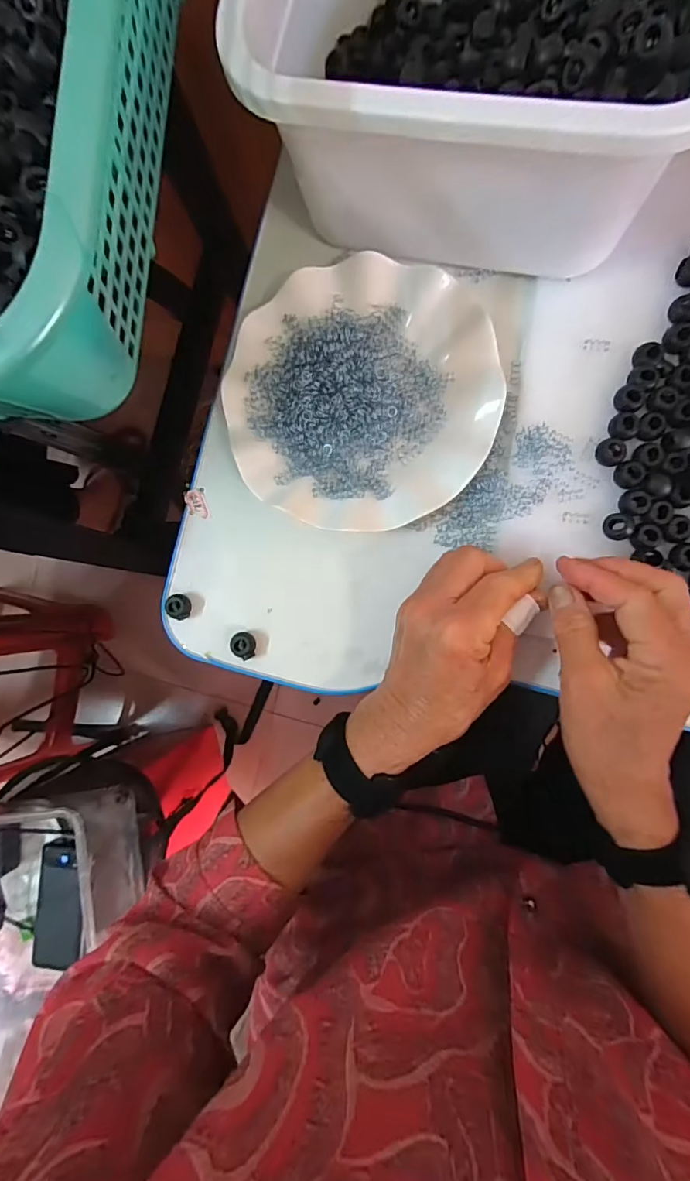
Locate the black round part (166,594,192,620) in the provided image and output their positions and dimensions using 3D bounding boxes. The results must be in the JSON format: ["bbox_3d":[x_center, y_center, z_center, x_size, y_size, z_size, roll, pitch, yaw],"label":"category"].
[{"bbox_3d":[-0.119,0.012,0.336,0.014,0.010,0.018,-2,87,6],"label":"black round part"}]

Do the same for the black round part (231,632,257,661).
[{"bbox_3d":[-0.072,0.039,0.331,0.016,0.008,0.019,3,88,6],"label":"black round part"}]

